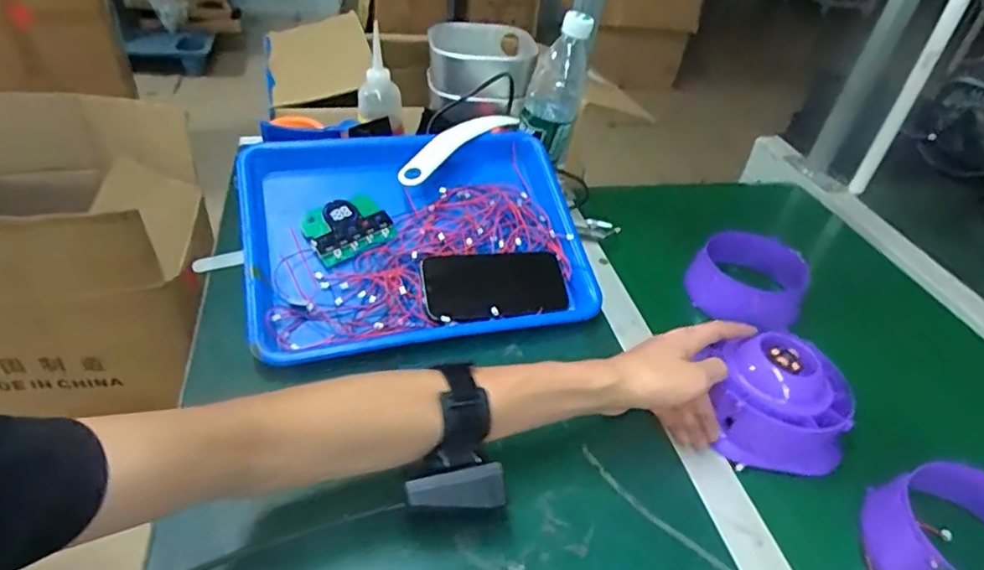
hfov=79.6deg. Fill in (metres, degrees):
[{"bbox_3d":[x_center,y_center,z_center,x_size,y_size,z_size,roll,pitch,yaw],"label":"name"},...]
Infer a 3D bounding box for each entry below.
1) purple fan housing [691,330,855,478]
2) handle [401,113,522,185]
[{"bbox_3d":[0.249,0.101,0.512,0.112,0.081,0.083,11,42,5],"label":"purple fan housing"},{"bbox_3d":[-0.033,-0.167,0.683,0.025,0.029,0.203,29,43,23],"label":"handle"}]

